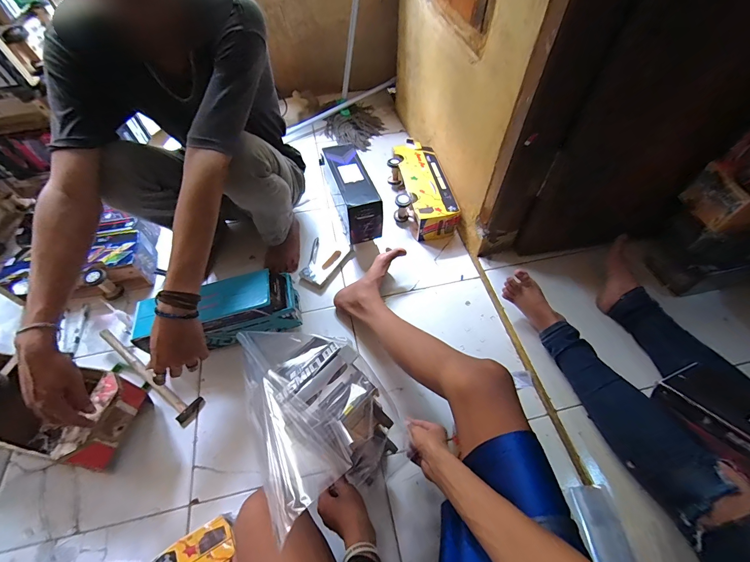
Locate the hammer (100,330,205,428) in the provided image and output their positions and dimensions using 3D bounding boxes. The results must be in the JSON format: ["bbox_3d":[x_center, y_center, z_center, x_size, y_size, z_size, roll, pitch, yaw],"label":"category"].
[{"bbox_3d":[-0.547,0.214,0.822,0.330,0.047,0.065,34,62,22],"label":"hammer"}]

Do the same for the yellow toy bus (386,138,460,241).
[{"bbox_3d":[0.145,-0.310,1.142,0.184,0.110,0.393,-9,55,-6],"label":"yellow toy bus"}]

